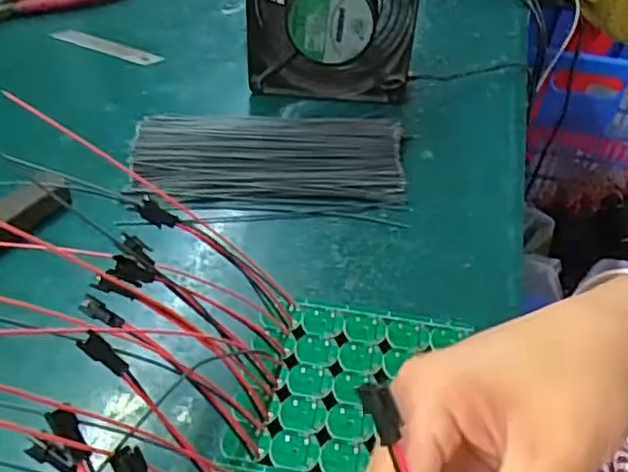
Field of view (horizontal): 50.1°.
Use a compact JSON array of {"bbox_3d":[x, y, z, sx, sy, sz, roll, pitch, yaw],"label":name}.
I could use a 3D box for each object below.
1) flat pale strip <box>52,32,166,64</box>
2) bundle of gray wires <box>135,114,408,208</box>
[{"bbox_3d":[-0.171,-0.155,0.551,0.097,0.004,0.013,16,44,12],"label":"flat pale strip"},{"bbox_3d":[-0.030,-0.053,0.451,0.176,0.015,0.084,1,43,-4],"label":"bundle of gray wires"}]

